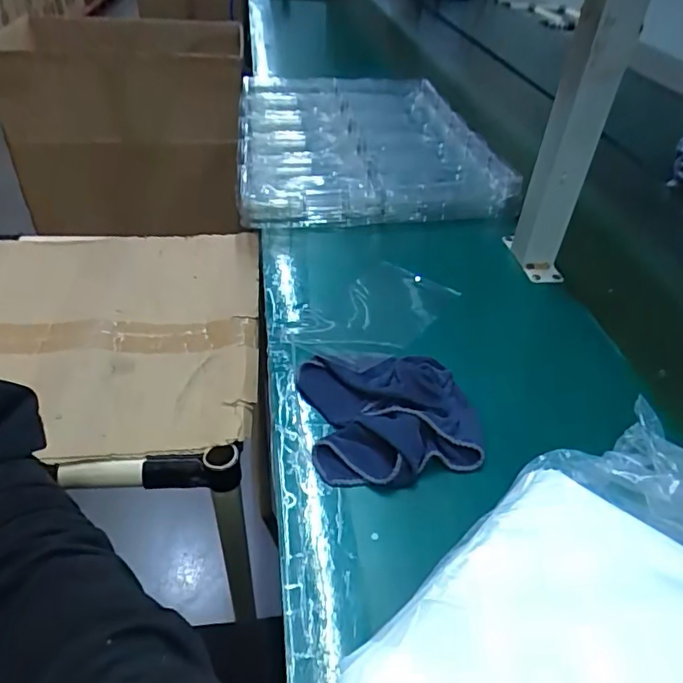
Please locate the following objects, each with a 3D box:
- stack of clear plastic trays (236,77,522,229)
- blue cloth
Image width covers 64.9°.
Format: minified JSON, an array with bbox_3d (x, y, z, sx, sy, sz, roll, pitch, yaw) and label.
[{"bbox_3d":[0.029,-0.339,0.901,0.388,0.068,0.533,-1,41,-5],"label":"stack of clear plastic trays"},{"bbox_3d":[0.041,0.055,0.453,0.138,0.032,0.136,-6,42,-11],"label":"blue cloth"}]

